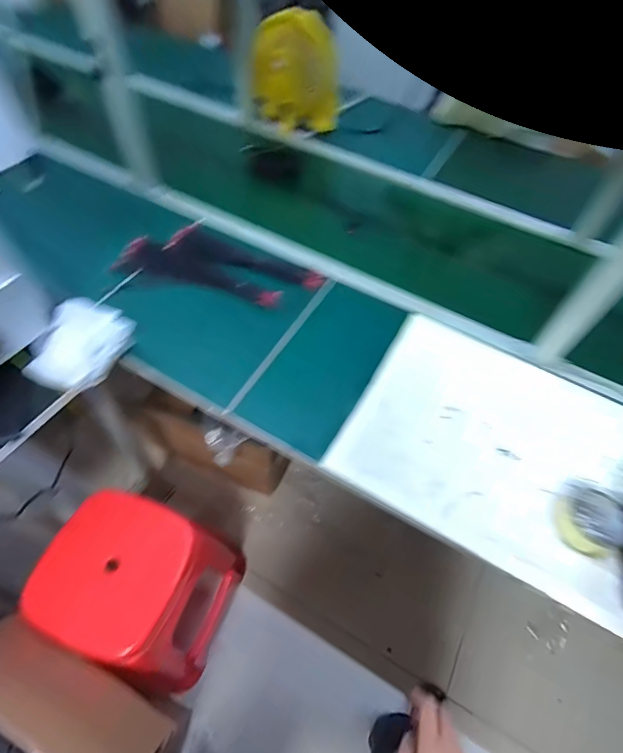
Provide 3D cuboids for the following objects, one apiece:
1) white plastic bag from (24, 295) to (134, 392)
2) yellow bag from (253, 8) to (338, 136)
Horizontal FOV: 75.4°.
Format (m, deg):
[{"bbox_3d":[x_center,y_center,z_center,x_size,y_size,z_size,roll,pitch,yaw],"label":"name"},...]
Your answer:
[{"bbox_3d":[-0.402,-0.053,0.703,0.127,0.063,0.170,21,57,10],"label":"white plastic bag"},{"bbox_3d":[-0.035,-0.828,1.122,0.242,0.278,0.071,-7,57,-9],"label":"yellow bag"}]

